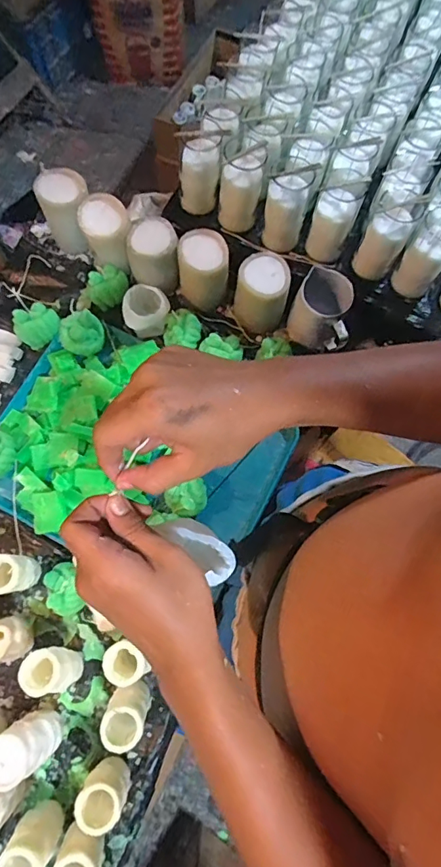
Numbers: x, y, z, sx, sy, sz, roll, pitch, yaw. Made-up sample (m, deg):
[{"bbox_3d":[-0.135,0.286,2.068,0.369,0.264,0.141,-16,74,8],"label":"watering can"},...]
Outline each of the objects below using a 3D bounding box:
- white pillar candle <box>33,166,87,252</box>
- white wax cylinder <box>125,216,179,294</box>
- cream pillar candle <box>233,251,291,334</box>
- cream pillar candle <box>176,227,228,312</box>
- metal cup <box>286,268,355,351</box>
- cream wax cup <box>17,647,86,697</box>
[{"bbox_3d":[-0.263,-0.380,0.821,0.086,0.110,0.100,-17,75,-6],"label":"white pillar candle"},{"bbox_3d":[-0.109,-0.293,0.778,0.081,0.096,0.087,7,74,1],"label":"white wax cylinder"},{"bbox_3d":[0.067,-0.231,0.777,0.083,0.111,0.080,15,74,3],"label":"cream pillar candle"},{"bbox_3d":[-0.029,-0.267,0.782,0.082,0.094,0.095,5,74,0],"label":"cream pillar candle"},{"bbox_3d":[0.168,-0.199,0.771,0.100,0.093,0.086,25,75,6],"label":"metal cup"},{"bbox_3d":[-0.220,0.307,0.621,0.060,0.093,0.058,-6,74,-3],"label":"cream wax cup"}]

